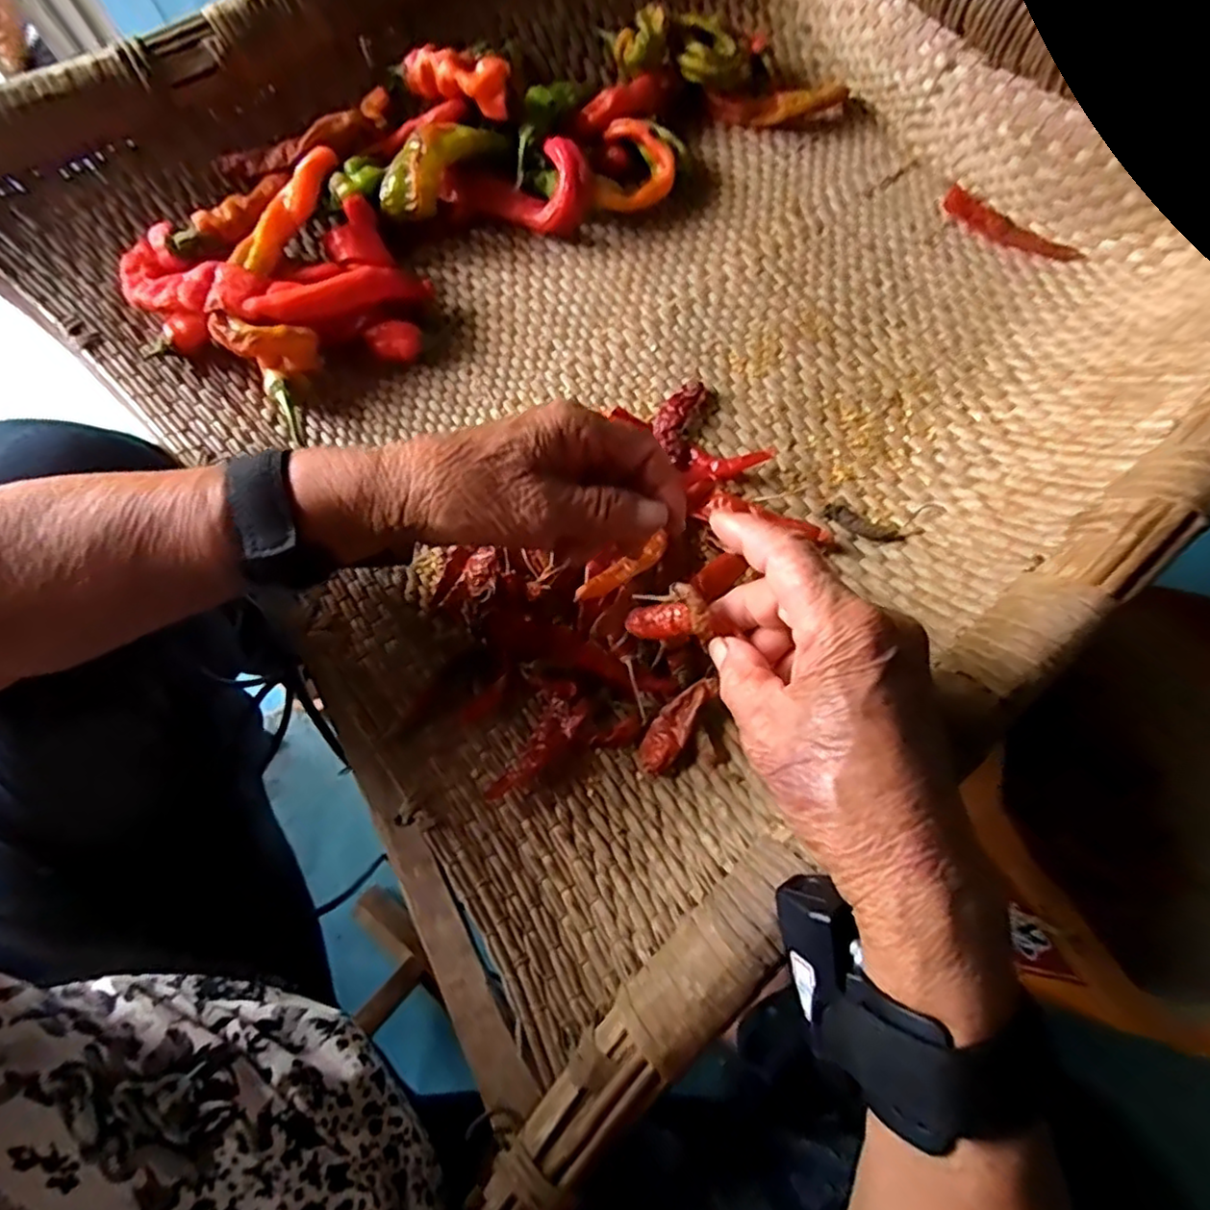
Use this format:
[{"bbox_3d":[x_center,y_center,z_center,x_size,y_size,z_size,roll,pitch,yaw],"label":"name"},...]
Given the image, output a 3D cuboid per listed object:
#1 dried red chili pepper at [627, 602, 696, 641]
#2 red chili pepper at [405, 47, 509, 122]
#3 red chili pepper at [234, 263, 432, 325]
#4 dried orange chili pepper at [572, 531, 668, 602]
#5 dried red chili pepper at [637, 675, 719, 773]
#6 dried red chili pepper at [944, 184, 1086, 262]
[{"bbox_3d":[0.023,0.007,0.286,0.037,0.009,0.012,-7,59,46],"label":"dried red chili pepper"},{"bbox_3d":[-0.096,-0.342,0.436,0.065,0.037,0.023,18,73,8],"label":"red chili pepper"},{"bbox_3d":[-0.161,-0.191,0.404,0.111,0.025,0.018,-21,68,-21],"label":"red chili pepper"},{"bbox_3d":[0.010,-0.018,0.360,0.060,0.007,0.012,-31,70,-22],"label":"dried orange chili pepper"},{"bbox_3d":[0.037,0.061,0.342,0.020,0.009,0.056,35,92,14],"label":"dried red chili pepper"},{"bbox_3d":[0.283,-0.263,0.465,0.099,0.008,0.022,42,78,14],"label":"dried red chili pepper"}]

